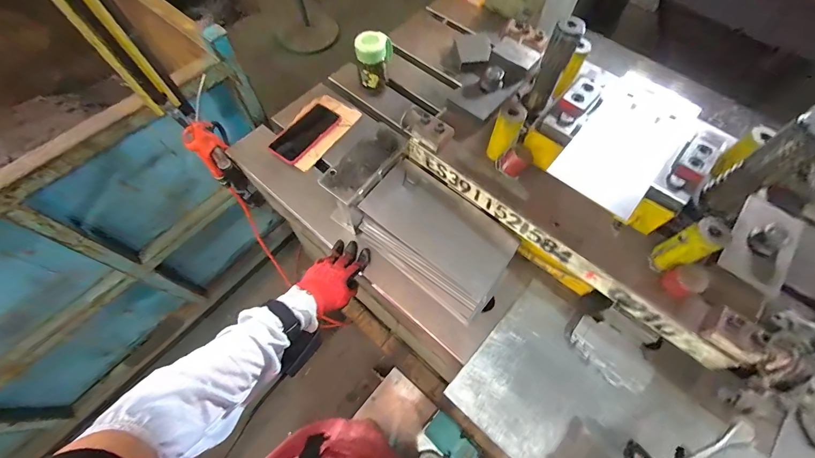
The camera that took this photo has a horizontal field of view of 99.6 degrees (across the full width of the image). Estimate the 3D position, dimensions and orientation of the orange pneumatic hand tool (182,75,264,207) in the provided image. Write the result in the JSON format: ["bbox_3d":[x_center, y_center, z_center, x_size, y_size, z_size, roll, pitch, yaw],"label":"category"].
[{"bbox_3d":[-0.411,-0.141,0.774,0.062,0.245,0.096,-44,37,-19],"label":"orange pneumatic hand tool"}]

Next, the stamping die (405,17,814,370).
[{"bbox_3d":[0.308,-0.092,0.549,0.569,0.222,0.278,39,69,17],"label":"stamping die"}]

